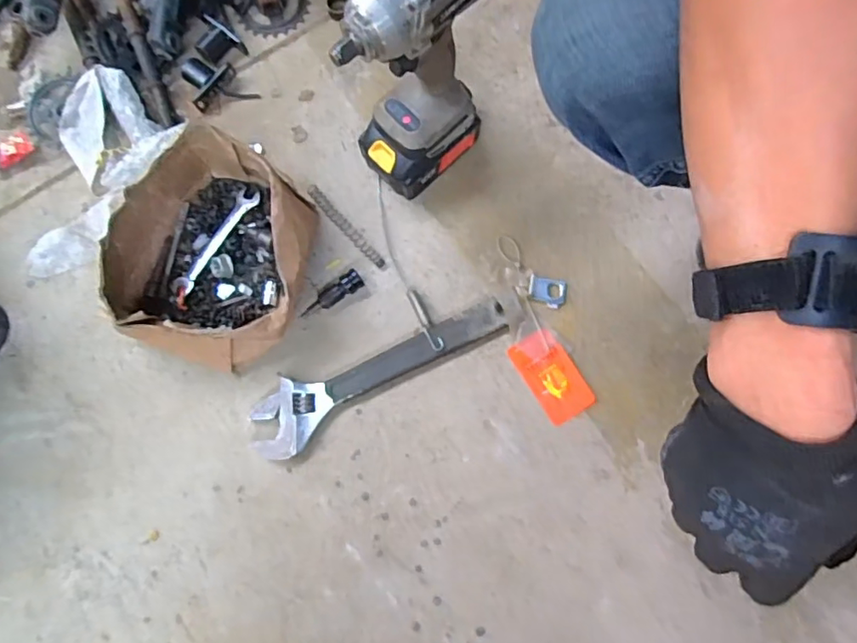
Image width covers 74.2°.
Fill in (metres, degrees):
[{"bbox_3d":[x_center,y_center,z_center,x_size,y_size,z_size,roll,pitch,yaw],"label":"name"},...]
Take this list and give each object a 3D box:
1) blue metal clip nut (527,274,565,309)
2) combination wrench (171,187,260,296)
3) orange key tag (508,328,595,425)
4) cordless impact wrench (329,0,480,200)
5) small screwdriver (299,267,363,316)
[{"bbox_3d":[0.120,-0.031,0.575,0.038,0.009,0.028,12,78,4],"label":"blue metal clip nut"},{"bbox_3d":[-0.225,-0.086,0.598,0.026,0.010,0.132,33,80,8],"label":"combination wrench"},{"bbox_3d":[0.123,0.053,0.569,0.050,0.004,0.091,-32,79,-6],"label":"orange key tag"},{"bbox_3d":[-0.008,-0.209,0.500,0.138,0.254,0.070,-42,80,-7],"label":"cordless impact wrench"},{"bbox_3d":[-0.100,-0.027,0.582,0.070,0.019,0.024,-37,79,-7],"label":"small screwdriver"}]

